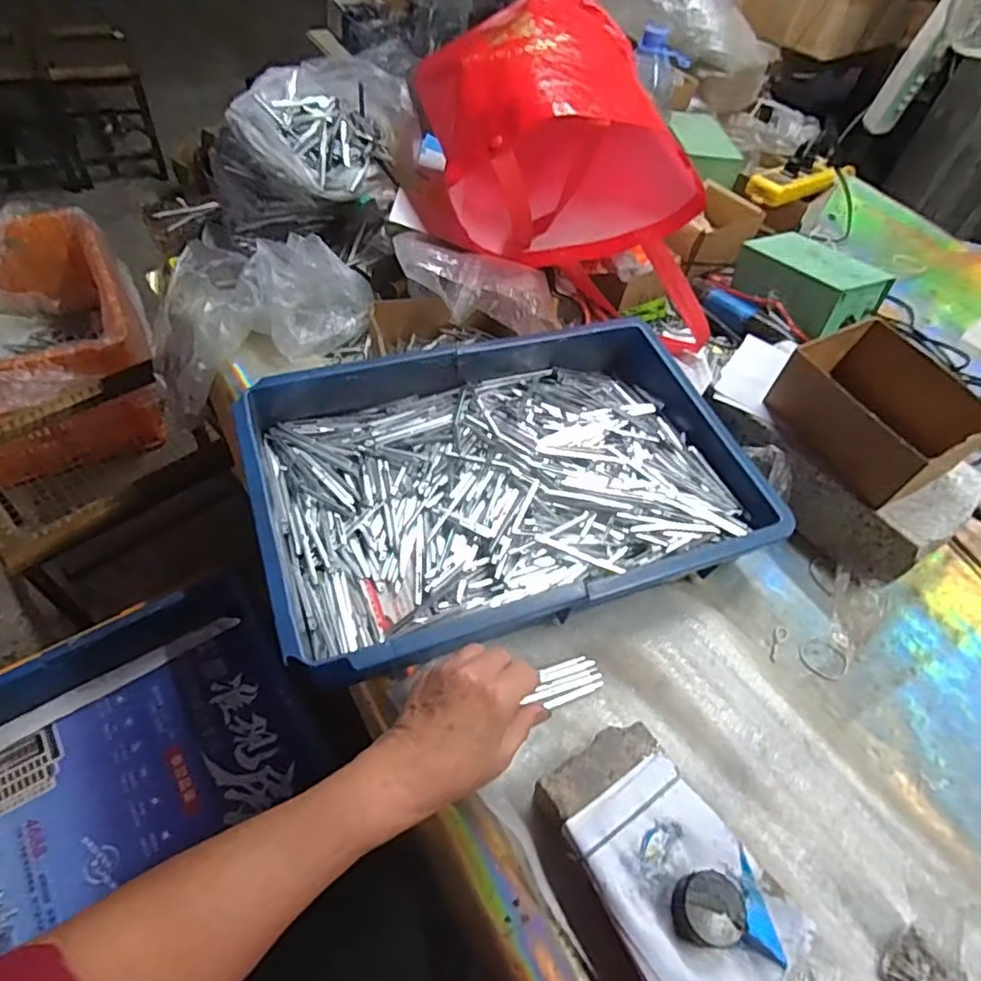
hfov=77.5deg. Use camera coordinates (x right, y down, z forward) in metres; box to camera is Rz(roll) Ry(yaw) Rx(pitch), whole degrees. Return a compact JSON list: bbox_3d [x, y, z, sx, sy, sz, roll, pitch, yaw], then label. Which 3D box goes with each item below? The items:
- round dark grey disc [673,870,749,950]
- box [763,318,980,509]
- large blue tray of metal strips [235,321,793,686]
[{"bbox_3d":[0.135,0.255,0.373,0.042,0.023,0.037,6,53,-3],"label":"round dark grey disc"},{"bbox_3d":[0.361,-0.074,0.572,0.122,0.071,0.159,-21,59,-22],"label":"box"},{"bbox_3d":[0.015,-0.016,0.562,0.435,0.085,0.290,-14,57,-18],"label":"large blue tray of metal strips"}]

